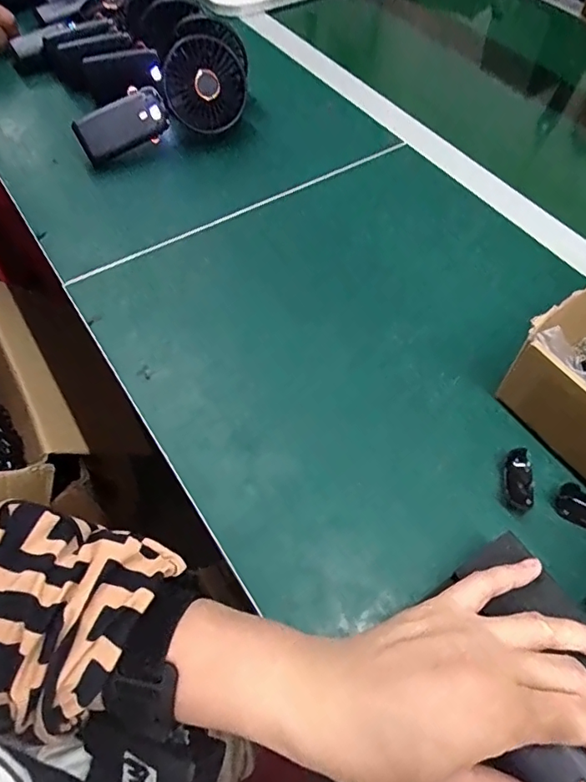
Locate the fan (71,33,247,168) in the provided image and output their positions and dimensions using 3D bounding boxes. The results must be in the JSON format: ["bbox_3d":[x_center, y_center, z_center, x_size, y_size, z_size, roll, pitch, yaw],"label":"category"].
[{"bbox_3d":[-0.154,-0.332,0.608,0.210,0.086,0.054,-25,59,3],"label":"fan"}]

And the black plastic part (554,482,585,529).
[{"bbox_3d":[0.200,0.081,0.350,0.041,0.008,0.021,33,63,20],"label":"black plastic part"}]

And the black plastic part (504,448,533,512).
[{"bbox_3d":[0.160,0.062,0.365,0.019,0.010,0.042,8,57,6],"label":"black plastic part"}]

